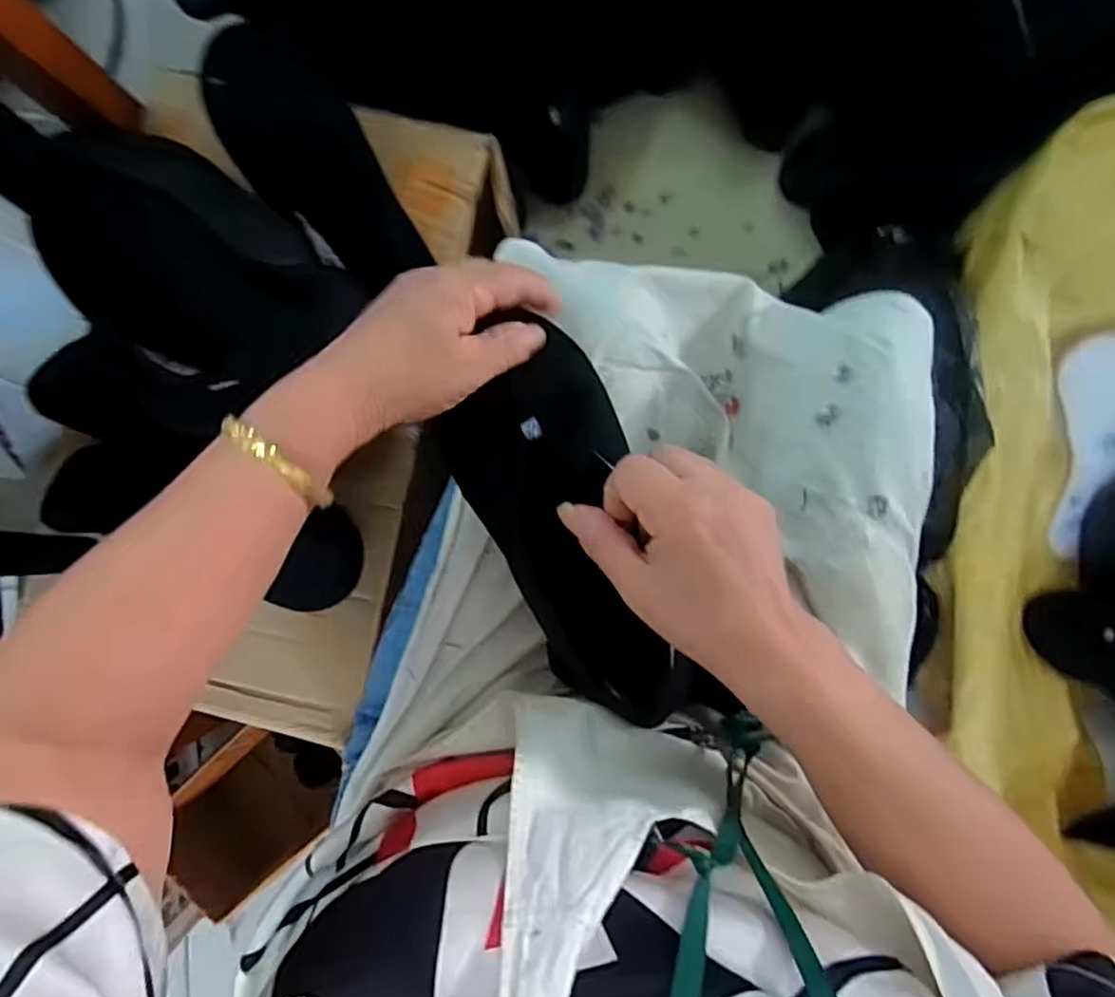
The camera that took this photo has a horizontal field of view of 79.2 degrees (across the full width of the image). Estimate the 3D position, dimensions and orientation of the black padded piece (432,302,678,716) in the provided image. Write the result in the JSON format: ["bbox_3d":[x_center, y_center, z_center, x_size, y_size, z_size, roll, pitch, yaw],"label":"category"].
[{"bbox_3d":[0.001,0.018,0.383,0.097,0.059,0.233,-16,94,0],"label":"black padded piece"}]

